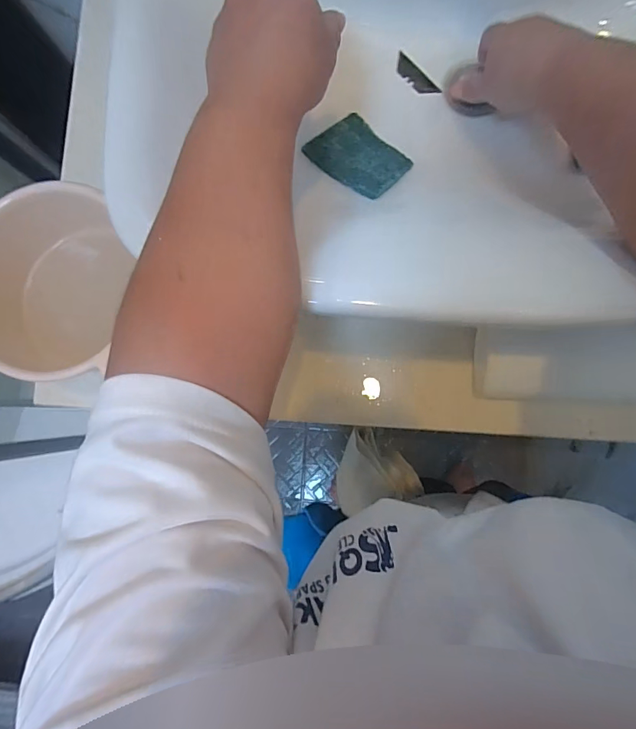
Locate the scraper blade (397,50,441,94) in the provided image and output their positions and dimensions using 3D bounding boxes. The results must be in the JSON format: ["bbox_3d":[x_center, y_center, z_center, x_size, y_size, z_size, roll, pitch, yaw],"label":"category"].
[{"bbox_3d":[0.094,-0.282,0.414,0.021,0.004,0.054,-39,84,-11],"label":"scraper blade"}]

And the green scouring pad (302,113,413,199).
[{"bbox_3d":[0.037,-0.183,0.374,0.077,0.004,0.074,42,65,7],"label":"green scouring pad"}]

